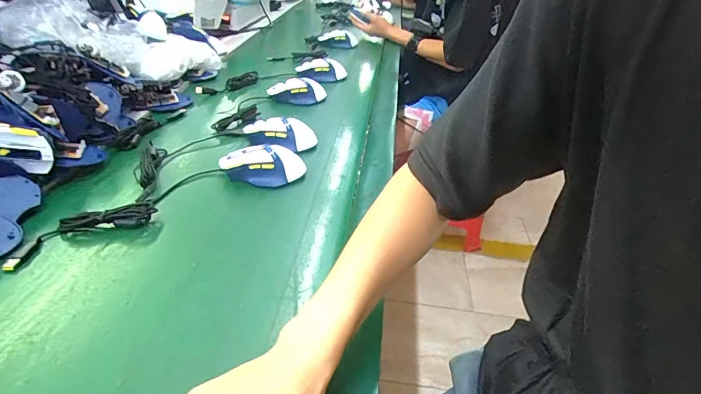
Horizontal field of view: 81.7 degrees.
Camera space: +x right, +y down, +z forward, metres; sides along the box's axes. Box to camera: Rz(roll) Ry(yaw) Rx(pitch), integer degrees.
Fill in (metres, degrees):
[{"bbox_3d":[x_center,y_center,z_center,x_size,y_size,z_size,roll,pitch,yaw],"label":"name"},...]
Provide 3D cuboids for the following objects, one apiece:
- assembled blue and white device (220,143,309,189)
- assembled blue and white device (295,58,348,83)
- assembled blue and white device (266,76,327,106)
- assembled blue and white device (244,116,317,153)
[{"bbox_3d":[-0.128,-0.048,0.591,0.117,0.042,0.062,4,34,-2],"label":"assembled blue and white device"},{"bbox_3d":[-0.069,-0.303,0.974,0.124,0.039,0.054,0,33,-7],"label":"assembled blue and white device"},{"bbox_3d":[-0.110,-0.221,0.842,0.123,0.038,0.058,1,34,-7],"label":"assembled blue and white device"},{"bbox_3d":[-0.116,-0.104,0.673,0.117,0.041,0.062,-7,36,-17],"label":"assembled blue and white device"}]

